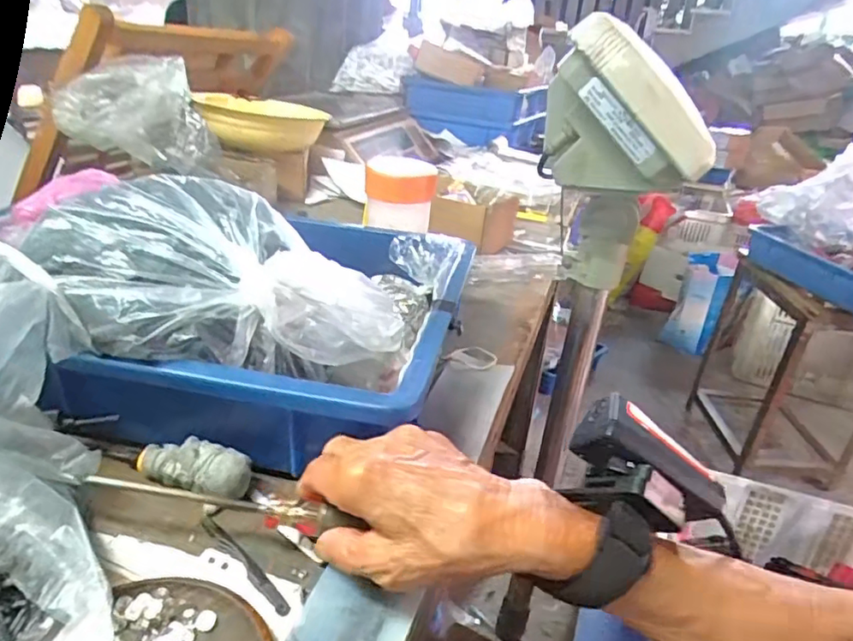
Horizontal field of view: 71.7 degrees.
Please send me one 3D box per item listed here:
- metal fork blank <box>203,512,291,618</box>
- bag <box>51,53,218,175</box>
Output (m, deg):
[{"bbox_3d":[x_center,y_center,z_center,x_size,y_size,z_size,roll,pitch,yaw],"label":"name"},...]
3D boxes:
[{"bbox_3d":[-0.096,0.126,0.308,0.081,0.004,0.011,27,34,37],"label":"metal fork blank"},{"bbox_3d":[-0.348,-0.250,0.710,0.166,0.111,0.128,-8,29,-24],"label":"bag"}]

